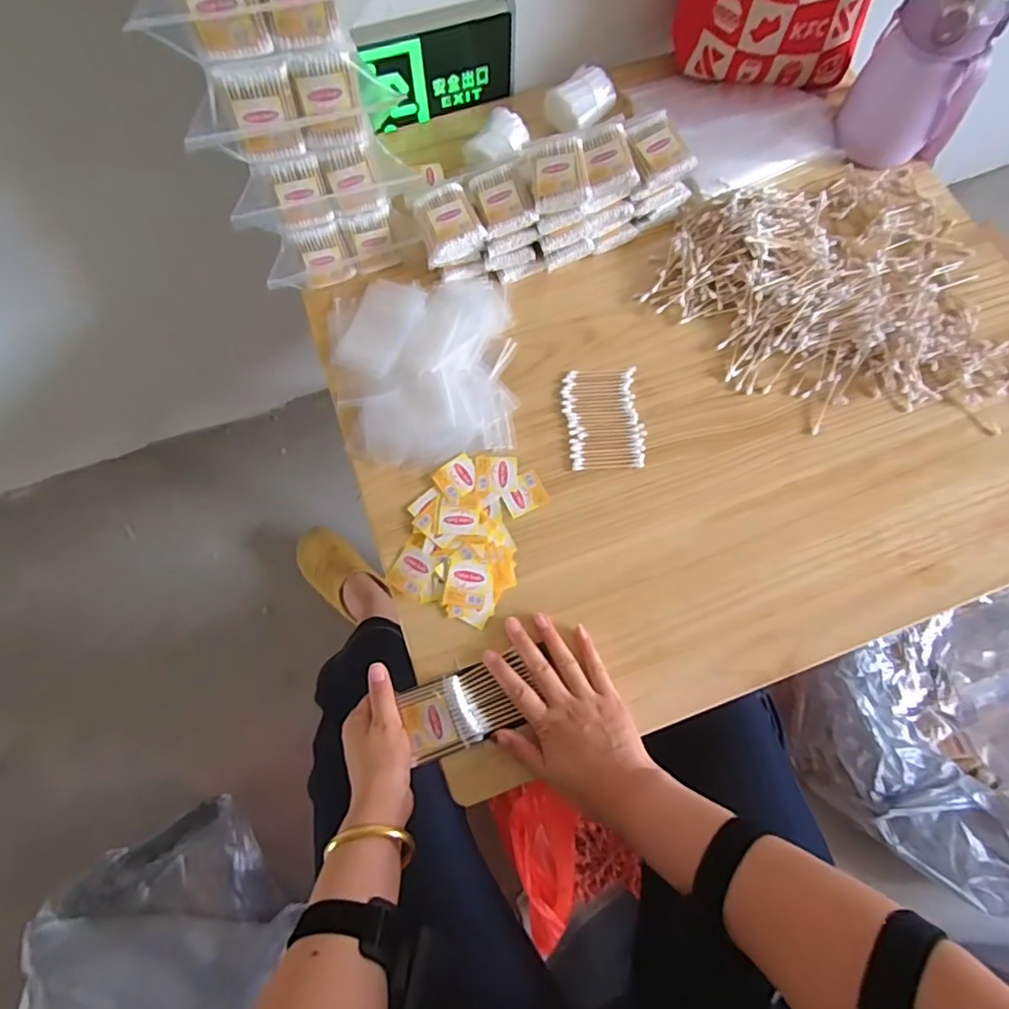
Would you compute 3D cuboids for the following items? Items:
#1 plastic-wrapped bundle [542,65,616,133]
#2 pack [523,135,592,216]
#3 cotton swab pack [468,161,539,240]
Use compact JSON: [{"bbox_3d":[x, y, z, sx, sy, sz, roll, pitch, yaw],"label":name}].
[{"bbox_3d":[0.096,-0.495,0.691,0.083,0.038,0.056,-39,75,-11],"label":"plastic-wrapped bundle"},{"bbox_3d":[0.056,-0.346,0.588,0.057,0.024,0.077,-9,70,-3],"label":"pack"},{"bbox_3d":[-0.002,-0.324,0.600,0.055,0.018,0.075,-17,70,-6],"label":"cotton swab pack"}]

